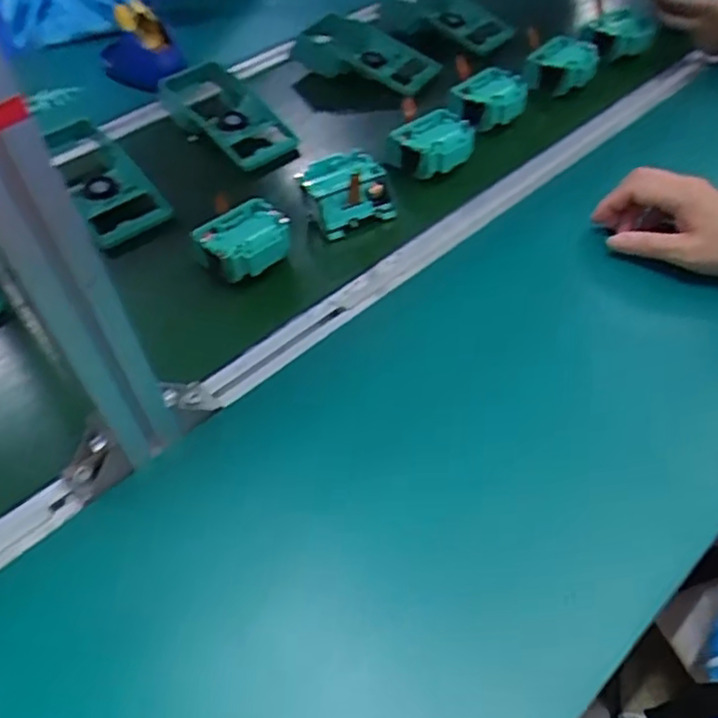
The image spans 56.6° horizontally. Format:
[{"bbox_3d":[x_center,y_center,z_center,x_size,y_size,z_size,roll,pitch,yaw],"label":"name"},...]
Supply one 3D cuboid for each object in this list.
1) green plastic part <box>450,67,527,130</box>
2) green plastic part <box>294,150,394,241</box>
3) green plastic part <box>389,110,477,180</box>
[{"bbox_3d":[0.150,-0.293,0.747,0.082,0.037,0.060,-30,52,-20],"label":"green plastic part"},{"bbox_3d":[-0.014,-0.167,0.678,0.078,0.058,0.080,-22,50,-14],"label":"green plastic part"},{"bbox_3d":[0.077,-0.228,0.702,0.078,0.037,0.067,-13,48,-6],"label":"green plastic part"}]

